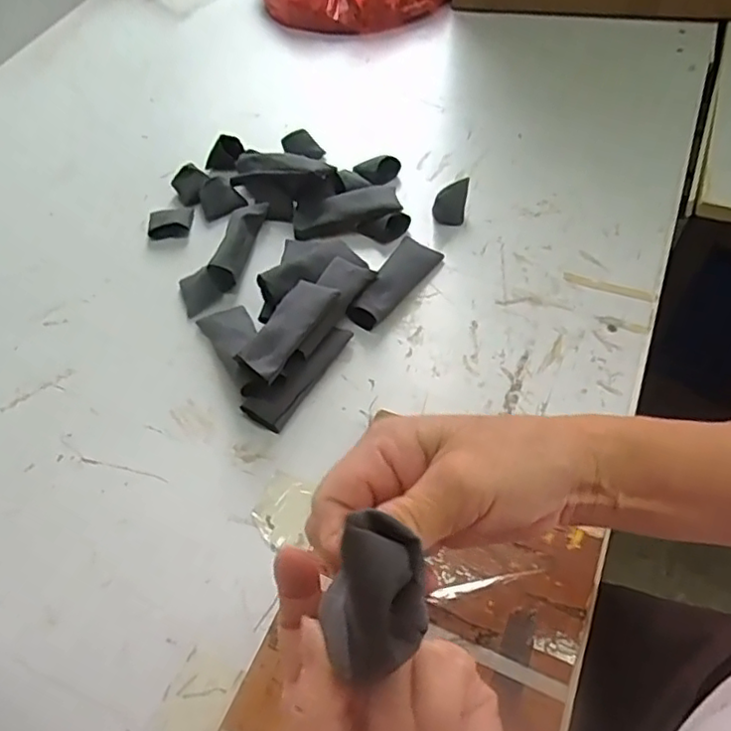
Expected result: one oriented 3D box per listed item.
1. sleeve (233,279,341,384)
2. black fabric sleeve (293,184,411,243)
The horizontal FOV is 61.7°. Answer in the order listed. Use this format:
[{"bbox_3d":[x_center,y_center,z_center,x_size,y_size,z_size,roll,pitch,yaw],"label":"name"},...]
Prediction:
[{"bbox_3d":[-0.061,-0.032,0.486,0.037,0.015,0.103,22,60,18],"label":"sleeve"},{"bbox_3d":[-0.015,-0.148,0.590,0.110,0.026,0.050,-2,56,3],"label":"black fabric sleeve"}]

